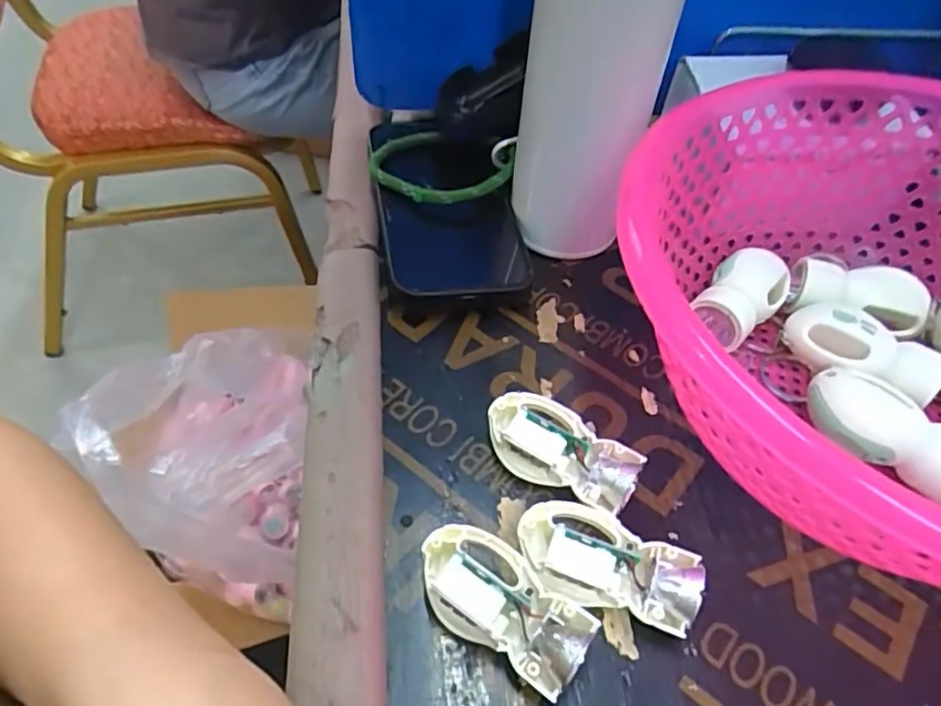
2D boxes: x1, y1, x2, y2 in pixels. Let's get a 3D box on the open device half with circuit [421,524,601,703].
[{"bbox_3d":[0.011,0.089,0.227,0.065,0.023,0.032,32,55,20],"label":"open device half with circuit"}]

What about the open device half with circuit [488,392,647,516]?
[{"bbox_3d":[0.037,0.042,0.267,0.066,0.023,0.030,34,56,21],"label":"open device half with circuit"}]

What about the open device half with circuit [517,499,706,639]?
[{"bbox_3d":[0.050,0.080,0.237,0.065,0.022,0.037,15,51,8],"label":"open device half with circuit"}]

